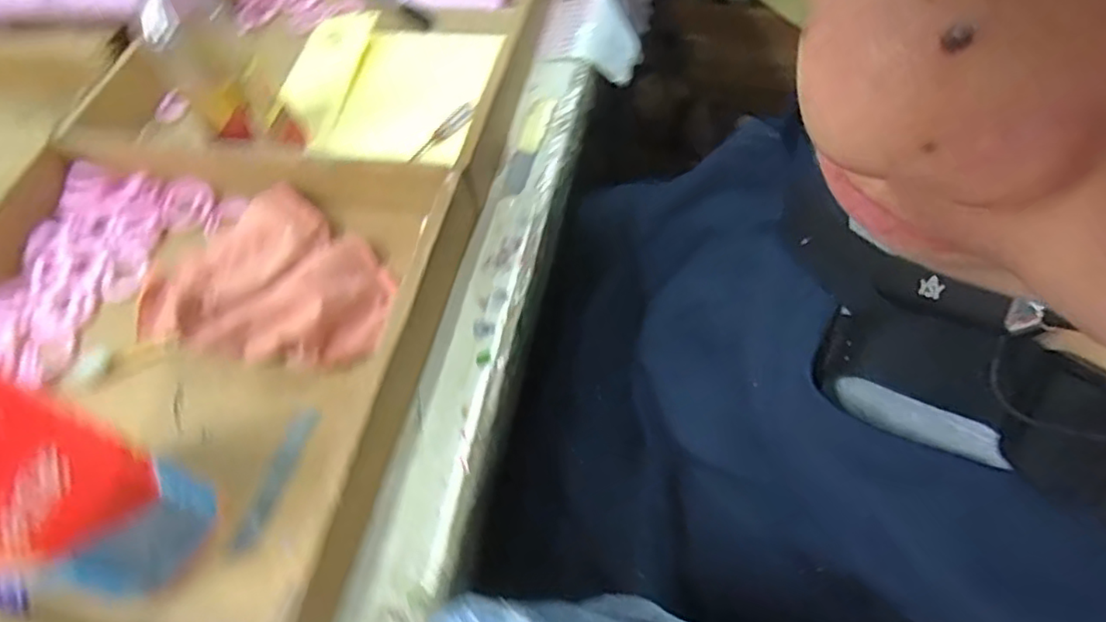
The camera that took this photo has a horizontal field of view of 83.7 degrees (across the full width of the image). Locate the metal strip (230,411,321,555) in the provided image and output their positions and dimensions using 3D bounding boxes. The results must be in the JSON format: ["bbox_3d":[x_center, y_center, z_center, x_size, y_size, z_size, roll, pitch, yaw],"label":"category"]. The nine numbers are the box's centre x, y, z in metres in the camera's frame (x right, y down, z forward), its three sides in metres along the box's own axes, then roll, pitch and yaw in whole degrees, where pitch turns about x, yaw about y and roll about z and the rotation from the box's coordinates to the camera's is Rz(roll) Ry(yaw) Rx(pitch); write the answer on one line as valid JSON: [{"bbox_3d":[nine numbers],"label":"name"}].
[{"bbox_3d":[-0.180,0.108,0.400,0.020,0.005,0.093,13,61,18],"label":"metal strip"}]

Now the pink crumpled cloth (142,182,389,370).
[{"bbox_3d":[-0.211,-0.030,0.466,0.201,0.036,0.139,7,59,9],"label":"pink crumpled cloth"}]

